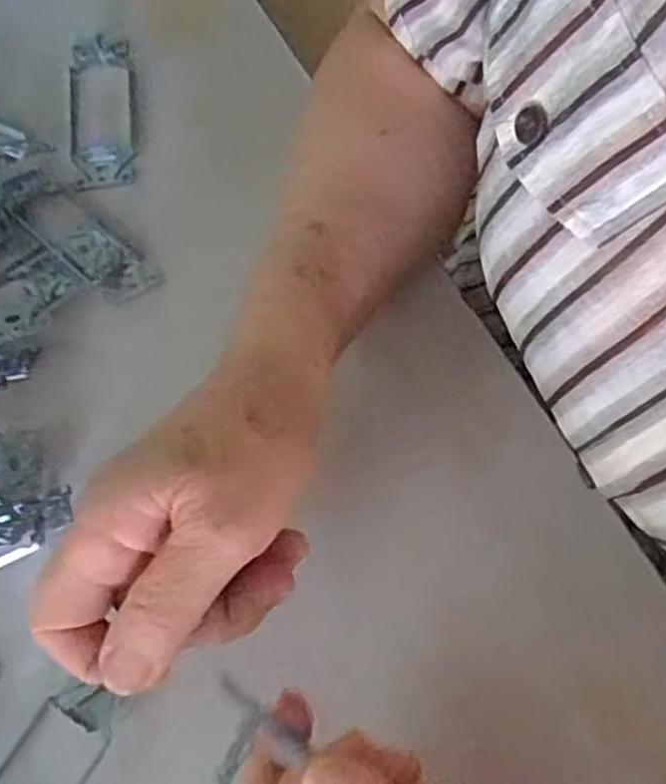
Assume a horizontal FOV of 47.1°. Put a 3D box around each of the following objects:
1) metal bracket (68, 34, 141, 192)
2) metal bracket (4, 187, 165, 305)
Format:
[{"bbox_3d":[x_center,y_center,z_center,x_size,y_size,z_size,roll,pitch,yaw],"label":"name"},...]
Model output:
[{"bbox_3d":[-0.134,-0.165,0.446,0.040,0.016,0.102,-10,68,-4],"label":"metal bracket"},{"bbox_3d":[-0.133,-0.081,0.410,0.091,0.010,0.034,42,73,15],"label":"metal bracket"}]

